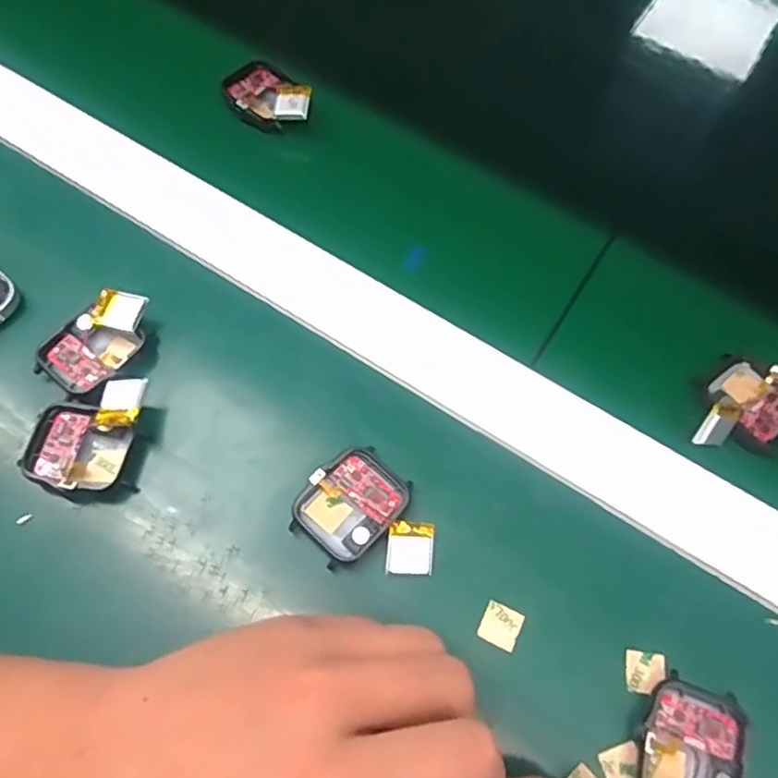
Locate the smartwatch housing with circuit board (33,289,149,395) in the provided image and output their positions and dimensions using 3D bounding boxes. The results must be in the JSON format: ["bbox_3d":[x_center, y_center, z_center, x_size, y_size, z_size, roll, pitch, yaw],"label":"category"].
[{"bbox_3d":[-0.133,-0.022,0.302,0.038,0.013,0.051,37,69,14],"label":"smartwatch housing with circuit board"}]

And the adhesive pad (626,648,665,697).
[{"bbox_3d":[0.101,0.111,0.260,0.015,0.004,0.016,10,65,3],"label":"adhesive pad"}]

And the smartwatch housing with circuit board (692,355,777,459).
[{"bbox_3d":[0.170,0.010,0.306,0.047,0.022,0.053,24,66,9],"label":"smartwatch housing with circuit board"}]

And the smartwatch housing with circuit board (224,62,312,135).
[{"bbox_3d":[-0.069,-0.166,0.376,0.038,0.017,0.052,-33,70,-16],"label":"smartwatch housing with circuit board"}]

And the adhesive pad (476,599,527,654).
[{"bbox_3d":[0.045,0.095,0.266,0.016,0.004,0.016,24,66,9],"label":"adhesive pad"}]

